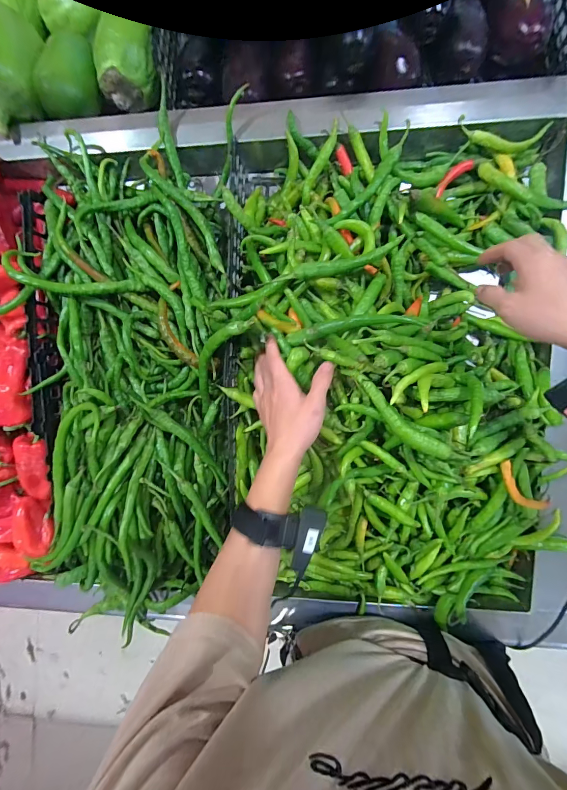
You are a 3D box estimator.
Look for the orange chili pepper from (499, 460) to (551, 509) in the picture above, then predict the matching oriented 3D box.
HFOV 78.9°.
[{"bbox_3d":[0.320,0.128,0.463,0.096,0.011,0.033,43,92,-8],"label":"orange chili pepper"}]

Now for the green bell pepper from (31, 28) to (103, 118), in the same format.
[{"bbox_3d":[-0.339,-0.503,0.550,0.077,0.064,0.114,4,88,6],"label":"green bell pepper"}]

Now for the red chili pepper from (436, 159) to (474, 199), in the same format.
[{"bbox_3d":[0.243,-0.312,0.496,0.065,0.019,0.018,-40,84,3],"label":"red chili pepper"}]

